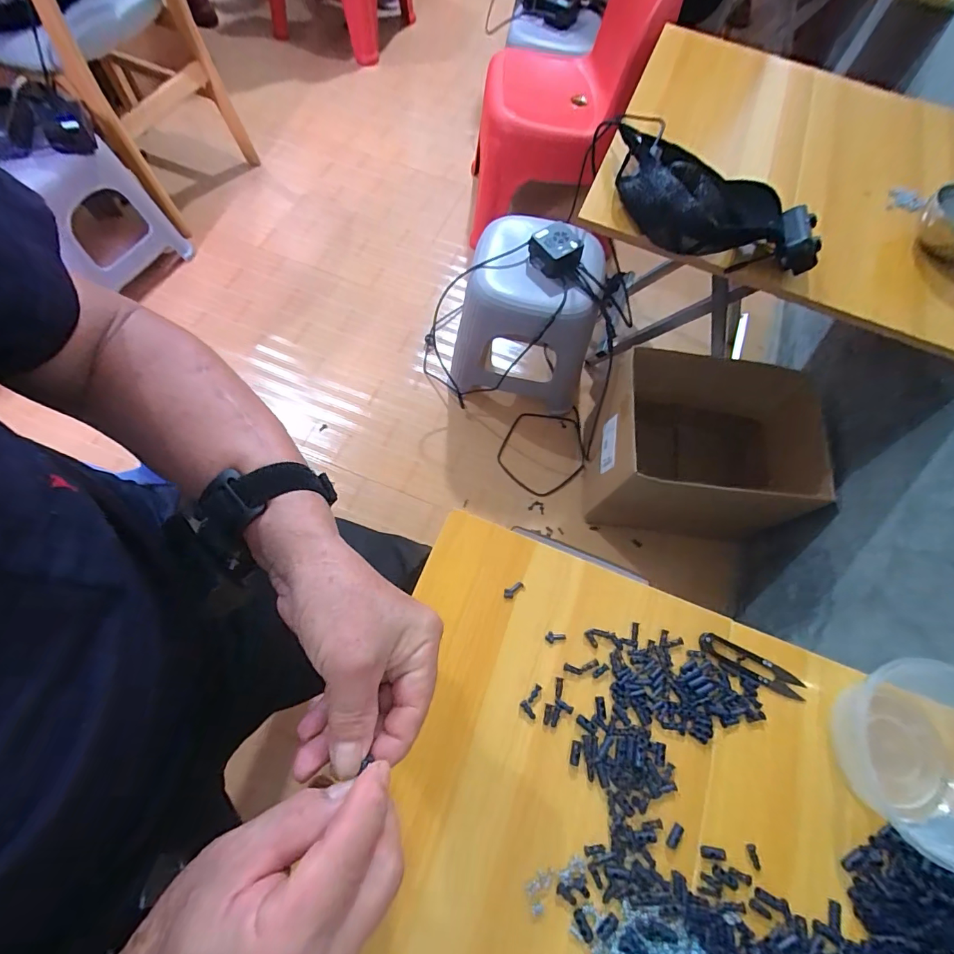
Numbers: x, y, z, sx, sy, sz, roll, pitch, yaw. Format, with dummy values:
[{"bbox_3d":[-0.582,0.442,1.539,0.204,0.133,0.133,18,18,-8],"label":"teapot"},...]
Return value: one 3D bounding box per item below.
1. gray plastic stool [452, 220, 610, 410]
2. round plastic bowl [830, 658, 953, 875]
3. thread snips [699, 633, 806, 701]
[{"bbox_3d":[0.100,-0.360,0.990,0.285,0.338,0.280,6,68,-1],"label":"gray plastic stool"},{"bbox_3d":[0.378,0.223,0.359,0.132,0.053,0.128,1,68,-3],"label":"round plastic bowl"},{"bbox_3d":[0.254,0.175,0.410,0.100,0.010,0.023,25,69,6],"label":"thread snips"}]

